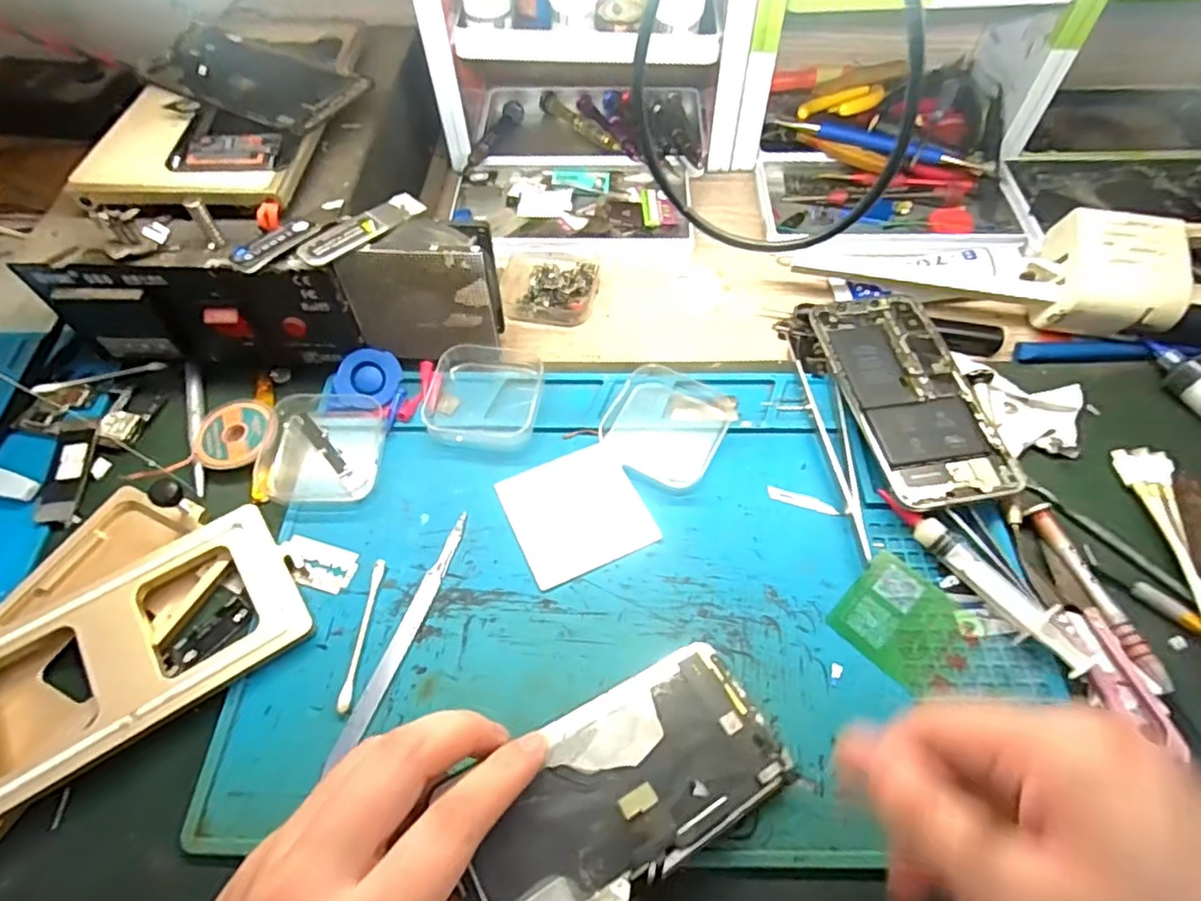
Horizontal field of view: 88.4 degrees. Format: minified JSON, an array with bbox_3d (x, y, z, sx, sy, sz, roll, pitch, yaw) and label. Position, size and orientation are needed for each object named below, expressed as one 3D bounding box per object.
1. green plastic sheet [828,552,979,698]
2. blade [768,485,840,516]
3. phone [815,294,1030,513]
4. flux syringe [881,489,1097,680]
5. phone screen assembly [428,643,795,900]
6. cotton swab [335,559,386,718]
[{"bbox_3d":[0.146,0.082,0.294,0.051,0.004,0.055,-40,66,-21],"label":"green plastic sheet"},{"bbox_3d":[0.110,0.027,0.334,0.037,0.004,0.008,15,67,11],"label":"blade"},{"bbox_3d":[0.176,-0.034,0.351,0.072,0.005,0.140,-8,59,-5],"label":"phone"},{"bbox_3d":[0.186,0.059,0.299,0.019,0.017,0.112,-33,63,-17],"label":"flux syringe"},{"bbox_3d":[0.012,0.131,0.239,0.137,0.004,0.066,-24,59,-34],"label":"phone screen assembly"},{"bbox_3d":[-0.114,0.087,0.296,0.005,0.005,0.072,2,59,3],"label":"cotton swab"}]

